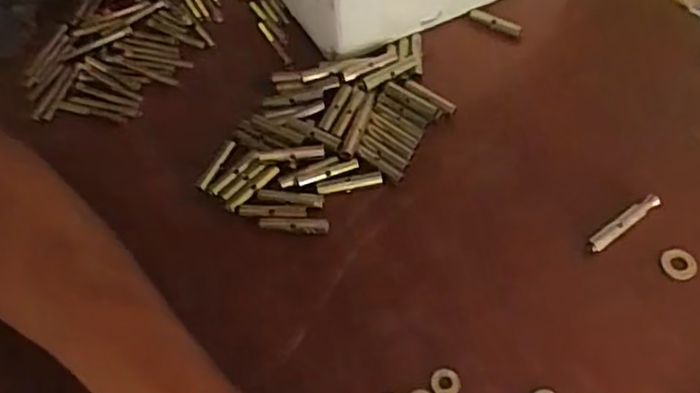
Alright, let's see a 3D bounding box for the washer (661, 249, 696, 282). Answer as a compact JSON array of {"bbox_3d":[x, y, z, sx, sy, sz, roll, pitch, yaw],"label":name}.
[{"bbox_3d":[0.164,0.033,0.349,0.016,0.004,0.016,-2,55,3],"label":"washer"}]

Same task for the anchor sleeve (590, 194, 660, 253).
[{"bbox_3d":[0.142,0.013,0.362,0.049,0.006,0.008,-33,59,-18],"label":"anchor sleeve"}]

